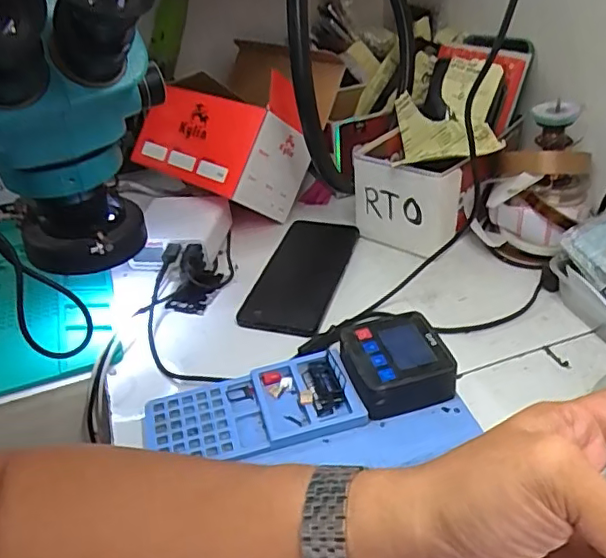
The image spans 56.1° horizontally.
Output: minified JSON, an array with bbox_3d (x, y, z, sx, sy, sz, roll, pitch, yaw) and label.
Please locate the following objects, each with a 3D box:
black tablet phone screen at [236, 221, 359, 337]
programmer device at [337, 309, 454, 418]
[{"bbox_3d":[0.001,-0.009,0.542,0.077,0.013,0.168,7,37,14],"label":"black tablet phone screen"},{"bbox_3d":[0.066,0.063,0.418,0.070,0.036,0.067,-11,37,-11],"label":"programmer device"}]

